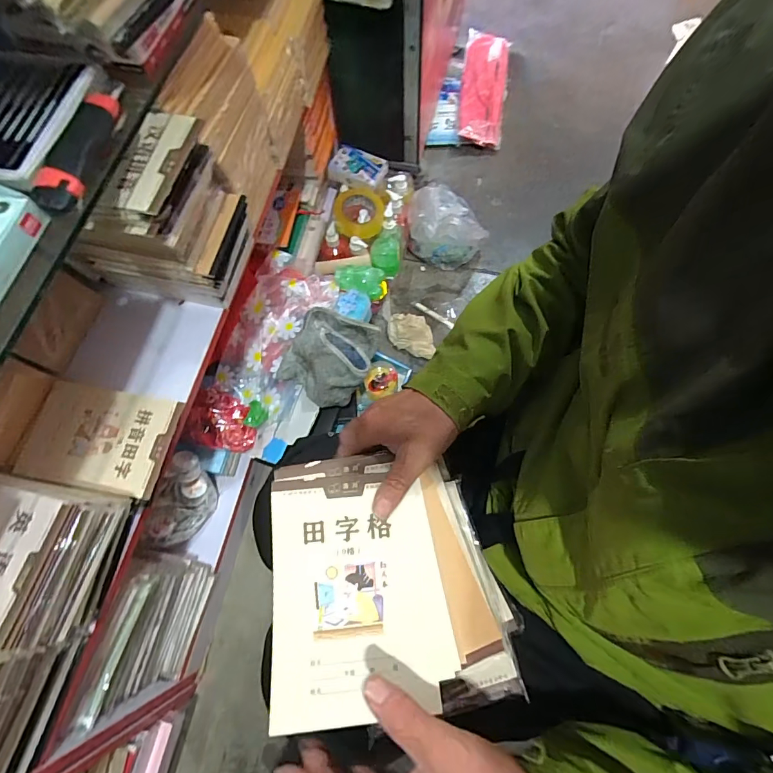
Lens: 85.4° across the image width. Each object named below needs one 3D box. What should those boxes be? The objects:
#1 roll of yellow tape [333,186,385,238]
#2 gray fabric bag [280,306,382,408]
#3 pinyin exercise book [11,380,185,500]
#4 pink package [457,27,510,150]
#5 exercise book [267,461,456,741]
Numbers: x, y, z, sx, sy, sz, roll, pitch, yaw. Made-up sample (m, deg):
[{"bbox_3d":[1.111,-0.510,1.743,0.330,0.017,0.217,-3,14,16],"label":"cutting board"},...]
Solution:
[{"bbox_3d":[-0.066,-0.413,1.002,0.116,0.031,0.127,2,77,-10],"label":"roll of yellow tape"},{"bbox_3d":[-0.124,-0.060,0.818,0.209,0.113,0.172,33,74,13],"label":"gray fabric bag"},{"bbox_3d":[-0.395,0.066,0.566,0.202,0.018,0.132,8,70,5],"label":"pinyin exercise book"},{"bbox_3d":[0.291,-0.891,1.250,0.136,0.057,0.398,8,70,5],"label":"pink package"},{"bbox_3d":[-0.024,0.168,0.359,0.144,0.015,0.185,-5,66,-7],"label":"exercise book"}]

